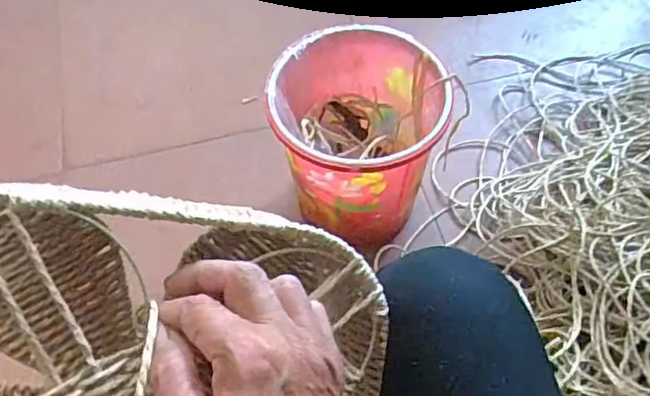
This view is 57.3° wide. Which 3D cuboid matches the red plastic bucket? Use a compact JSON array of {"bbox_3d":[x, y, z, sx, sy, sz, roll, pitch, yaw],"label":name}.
[{"bbox_3d":[0.047,-0.079,0.874,0.226,0.240,0.230,-1,58,2],"label":"red plastic bucket"}]

